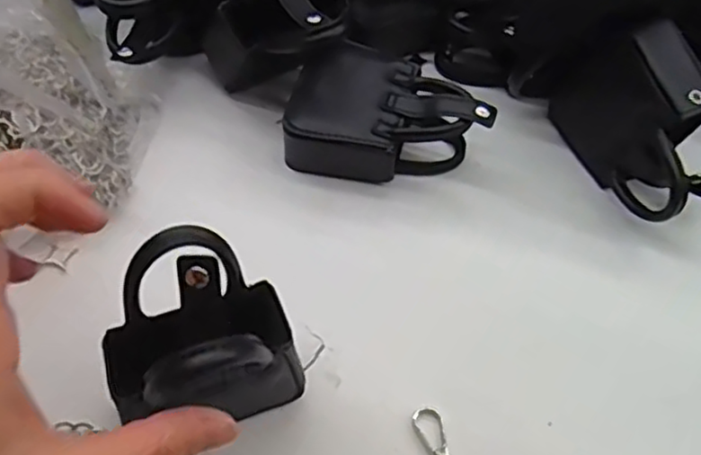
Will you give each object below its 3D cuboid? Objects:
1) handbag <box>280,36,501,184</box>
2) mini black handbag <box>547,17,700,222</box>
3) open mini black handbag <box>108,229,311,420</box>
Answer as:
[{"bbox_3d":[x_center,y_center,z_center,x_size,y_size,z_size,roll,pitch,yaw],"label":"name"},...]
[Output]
[{"bbox_3d":[0.020,-0.062,0.382,0.107,0.044,0.071,8,58,2],"label":"handbag"},{"bbox_3d":[0.160,-0.055,0.368,0.050,0.074,0.099,-20,61,-15],"label":"mini black handbag"},{"bbox_3d":[-0.056,0.047,0.267,0.063,0.096,0.051,-23,62,-16],"label":"open mini black handbag"}]

